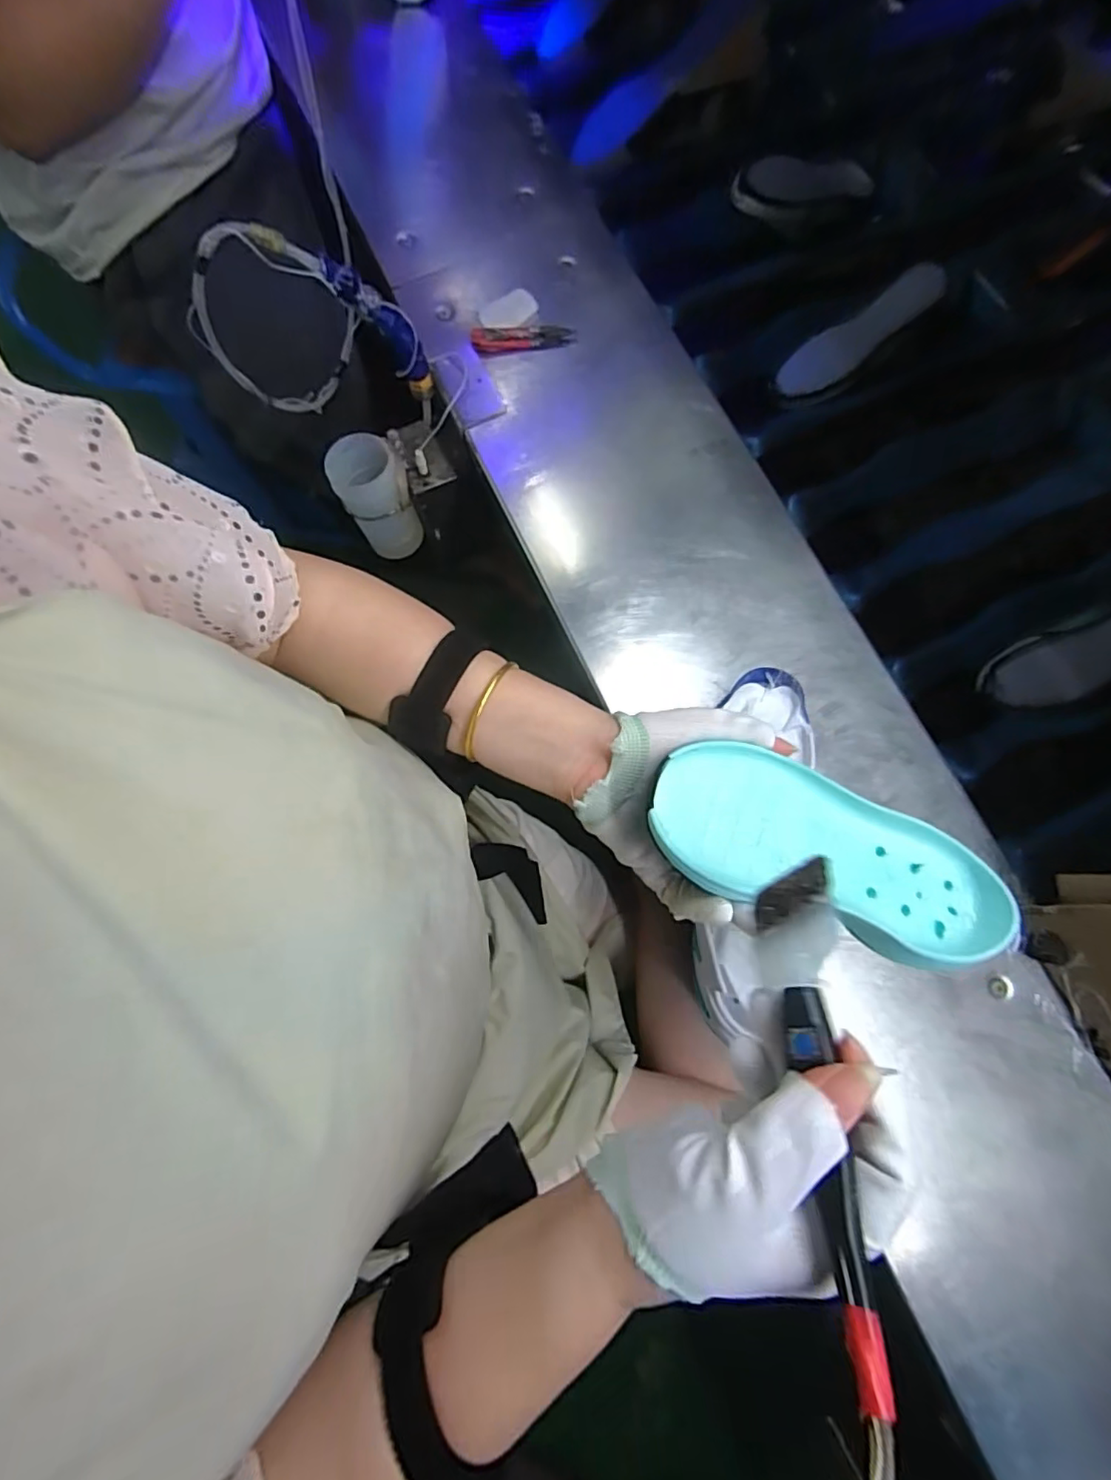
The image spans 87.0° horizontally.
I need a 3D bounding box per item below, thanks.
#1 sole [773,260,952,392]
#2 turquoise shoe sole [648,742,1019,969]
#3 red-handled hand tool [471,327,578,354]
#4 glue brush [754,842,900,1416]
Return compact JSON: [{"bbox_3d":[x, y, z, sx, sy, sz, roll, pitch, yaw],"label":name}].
[{"bbox_3d":[0.310,-0.415,0.601,0.161,0.009,0.053,-29,76,24],"label":"sole"},{"bbox_3d":[0.143,0.059,0.305,0.192,0.023,0.076,22,77,-2],"label":"turquoise shoe sole"},{"bbox_3d":[-0.032,-0.403,0.590,0.104,0.010,0.024,-2,76,-1],"label":"red-handled hand tool"},{"bbox_3d":[0.096,0.126,0.213,0.027,0.018,0.162,3,60,0],"label":"glue brush"}]

